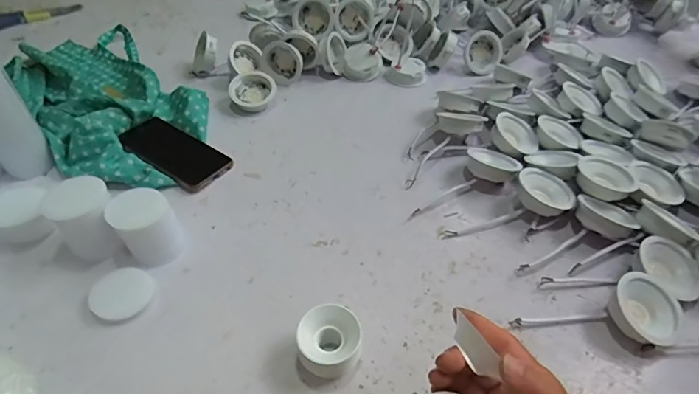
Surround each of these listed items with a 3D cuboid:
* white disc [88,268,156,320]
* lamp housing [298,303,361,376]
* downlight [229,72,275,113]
[{"bbox_3d":[-0.233,0.099,0.468,0.055,0.009,0.058,1,45,-1],"label":"white disc"},{"bbox_3d":[-0.019,0.137,0.417,0.056,0.044,0.059,1,45,-1],"label":"lamp housing"},{"bbox_3d":[-0.156,-0.169,0.727,0.069,0.019,0.070,25,64,0],"label":"downlight"}]

